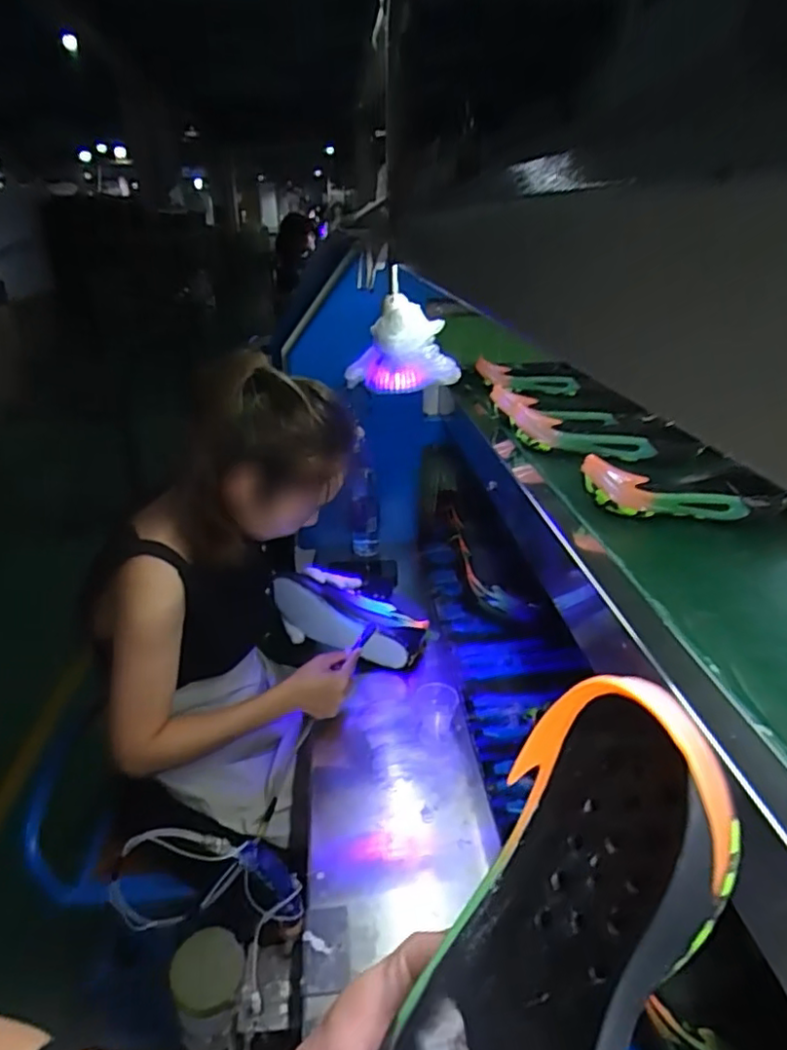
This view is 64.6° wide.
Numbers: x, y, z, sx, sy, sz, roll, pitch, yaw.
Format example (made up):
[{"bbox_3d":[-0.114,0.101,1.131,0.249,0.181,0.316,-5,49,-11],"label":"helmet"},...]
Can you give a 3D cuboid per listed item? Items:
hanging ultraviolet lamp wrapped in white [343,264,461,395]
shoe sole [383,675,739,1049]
[{"bbox_3d":[0.009,-0.258,0.851,0.123,0.134,0.127,-12,28,-22],"label":"hanging ultraviolet lamp wrapped in white"},{"bbox_3d":[0.046,0.170,0.219,0.083,0.049,0.229,22,72,39],"label":"shoe sole"}]

